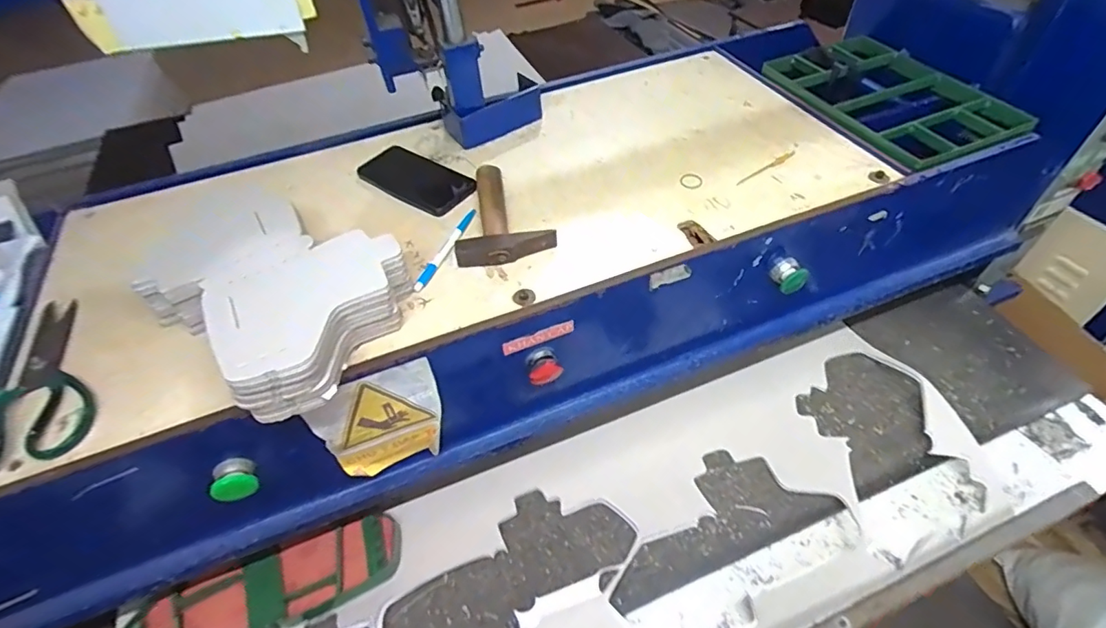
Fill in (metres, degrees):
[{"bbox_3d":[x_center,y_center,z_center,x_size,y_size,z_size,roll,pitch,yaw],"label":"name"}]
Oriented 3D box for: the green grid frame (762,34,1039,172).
[{"bbox_3d":[0.483,-0.314,0.764,0.228,0.044,0.330,-19,50,-11],"label":"green grid frame"}]

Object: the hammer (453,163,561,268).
[{"bbox_3d":[-0.071,-0.126,0.624,0.111,0.030,0.164,-15,49,-8],"label":"hammer"}]

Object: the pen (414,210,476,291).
[{"bbox_3d":[-0.122,-0.076,0.600,0.013,0.015,0.140,10,51,14],"label":"pen"}]

